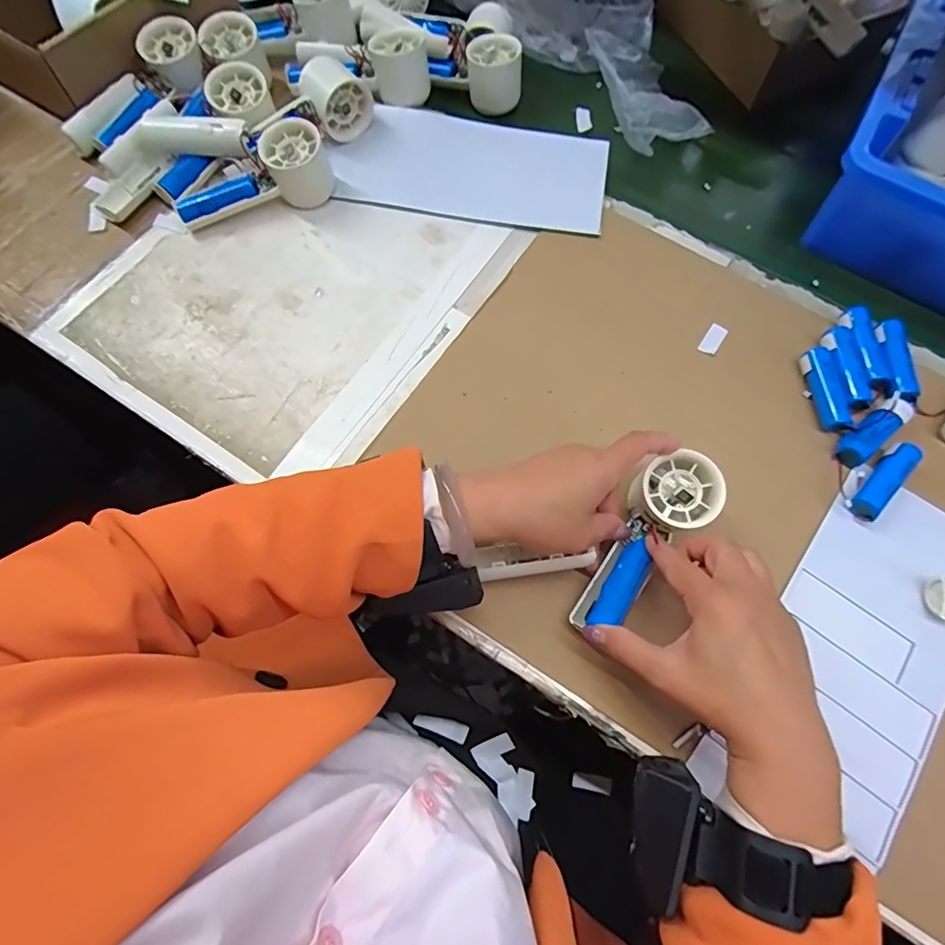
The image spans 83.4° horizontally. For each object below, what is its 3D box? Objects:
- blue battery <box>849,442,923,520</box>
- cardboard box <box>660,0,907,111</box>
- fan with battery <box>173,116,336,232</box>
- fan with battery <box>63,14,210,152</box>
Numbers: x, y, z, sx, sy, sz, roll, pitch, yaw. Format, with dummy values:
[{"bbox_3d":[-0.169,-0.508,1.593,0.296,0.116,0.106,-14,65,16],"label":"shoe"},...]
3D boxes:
[{"bbox_3d":[0.331,0.007,0.427,0.021,0.022,0.074,43,73,13],"label":"blue battery"},{"bbox_3d":[0.357,-0.542,0.621,0.184,0.078,0.235,-23,72,-10],"label":"cardboard box"},{"bbox_3d":[-0.209,-0.278,0.513,0.152,0.060,0.050,-27,68,0],"label":"fan with battery"},{"bbox_3d":[-0.333,-0.379,0.529,0.060,0.040,0.160,43,87,17],"label":"fan with battery"}]

